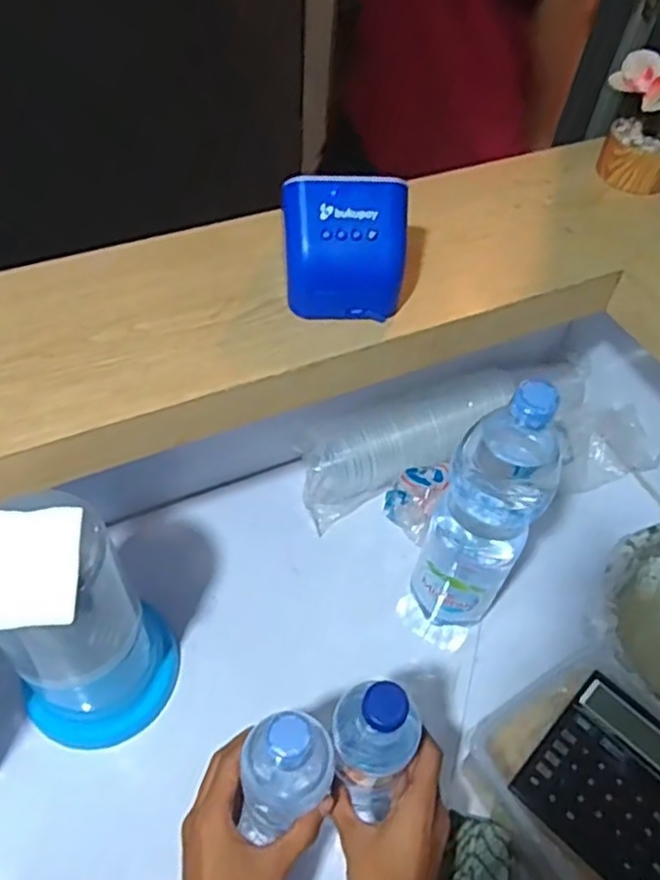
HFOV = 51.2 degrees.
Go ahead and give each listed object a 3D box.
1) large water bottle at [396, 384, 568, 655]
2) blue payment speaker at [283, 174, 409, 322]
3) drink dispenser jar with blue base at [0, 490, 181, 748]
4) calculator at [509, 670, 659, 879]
[{"bbox_3d":[0.134,0.079,0.614,0.081,0.344,0.080,30,56,18],"label":"large water bottle"},{"bbox_3d":[0.013,-0.155,0.565,0.102,0.098,0.059,-2,53,-5],"label":"blue payment speaker"},{"bbox_3d":[-0.208,0.159,0.576,0.115,0.275,0.109,2,52,-3],"label":"drink dispenser jar with blue base"},{"bbox_3d":[0.233,0.276,0.551,0.125,0.013,0.131,39,63,23],"label":"calculator"}]

